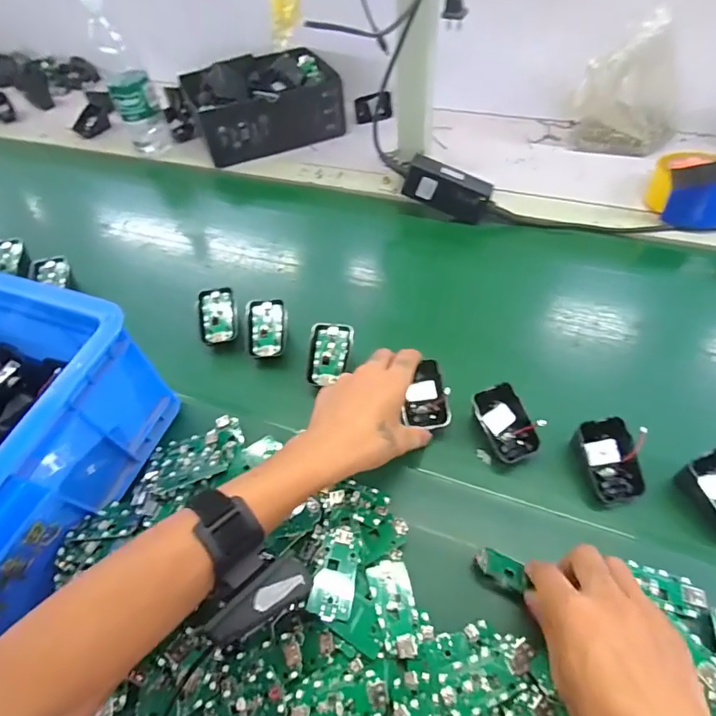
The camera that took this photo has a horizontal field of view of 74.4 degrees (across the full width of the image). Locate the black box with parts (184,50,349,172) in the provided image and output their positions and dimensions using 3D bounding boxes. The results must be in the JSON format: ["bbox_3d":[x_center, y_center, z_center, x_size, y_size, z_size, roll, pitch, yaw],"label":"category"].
[{"bbox_3d":[-0.158,-0.440,0.814,0.244,0.090,0.184,-22,53,-12],"label":"black box with parts"}]

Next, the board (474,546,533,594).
[{"bbox_3d":[0.111,0.164,0.371,0.038,0.007,0.028,24,30,6],"label":"board"}]

